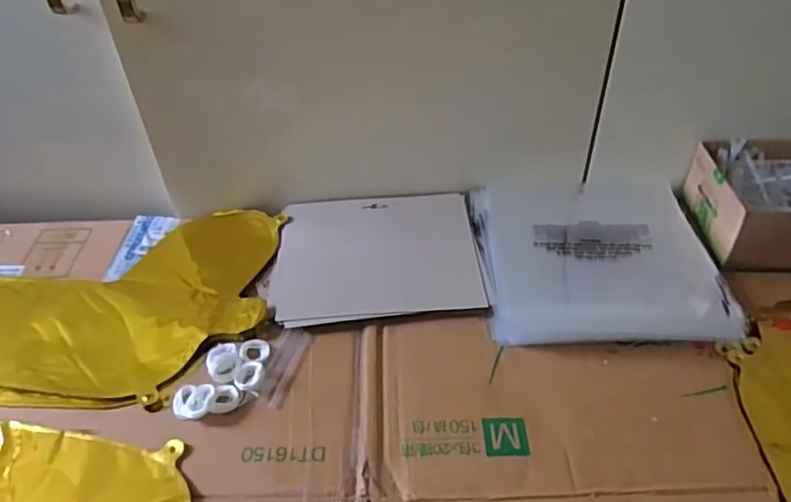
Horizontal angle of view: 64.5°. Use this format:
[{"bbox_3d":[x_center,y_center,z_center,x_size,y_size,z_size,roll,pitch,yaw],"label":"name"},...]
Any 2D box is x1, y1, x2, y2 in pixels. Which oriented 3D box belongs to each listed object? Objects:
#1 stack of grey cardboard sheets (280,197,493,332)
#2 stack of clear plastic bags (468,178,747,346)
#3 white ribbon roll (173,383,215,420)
[{"bbox_3d":[-0.017,0.001,0.633,0.196,0.009,0.166,-5,43,-3],"label":"stack of grey cardboard sheets"},{"bbox_3d":[0.191,-0.002,0.617,0.213,0.021,0.214,-2,43,0],"label":"stack of clear plastic bags"},{"bbox_3d":[-0.163,0.122,0.505,0.033,0.010,0.029,3,44,5],"label":"white ribbon roll"}]

